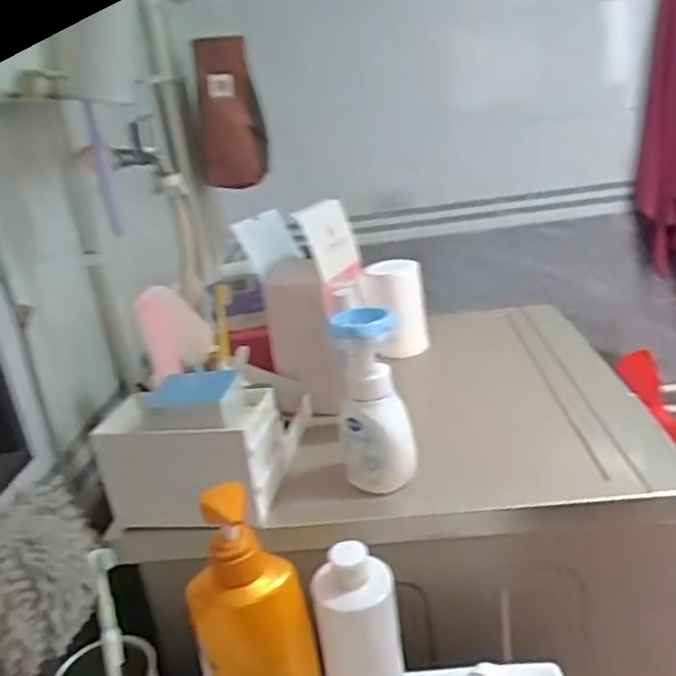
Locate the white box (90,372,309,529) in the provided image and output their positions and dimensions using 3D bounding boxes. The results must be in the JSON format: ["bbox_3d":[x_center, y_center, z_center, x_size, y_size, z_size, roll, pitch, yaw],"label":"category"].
[{"bbox_3d":[-0.149,0.109,0.688,0.163,0.130,0.117,-5,19,8],"label":"white box"}]

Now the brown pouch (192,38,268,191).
[{"bbox_3d":[-0.183,-0.374,1.109,0.113,0.264,0.064,-11,46,-9],"label":"brown pouch"}]

